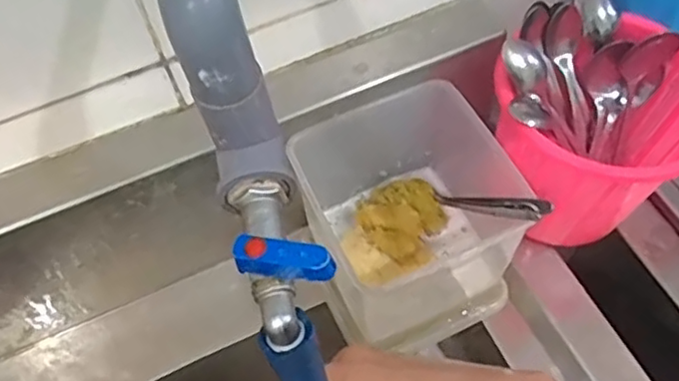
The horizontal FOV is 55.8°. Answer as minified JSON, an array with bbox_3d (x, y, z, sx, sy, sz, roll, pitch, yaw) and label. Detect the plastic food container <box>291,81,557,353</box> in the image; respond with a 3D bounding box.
[{"bbox_3d":[0.053,0.020,0.499,0.131,0.152,0.144,-26,61,-11],"label":"plastic food container"}]

